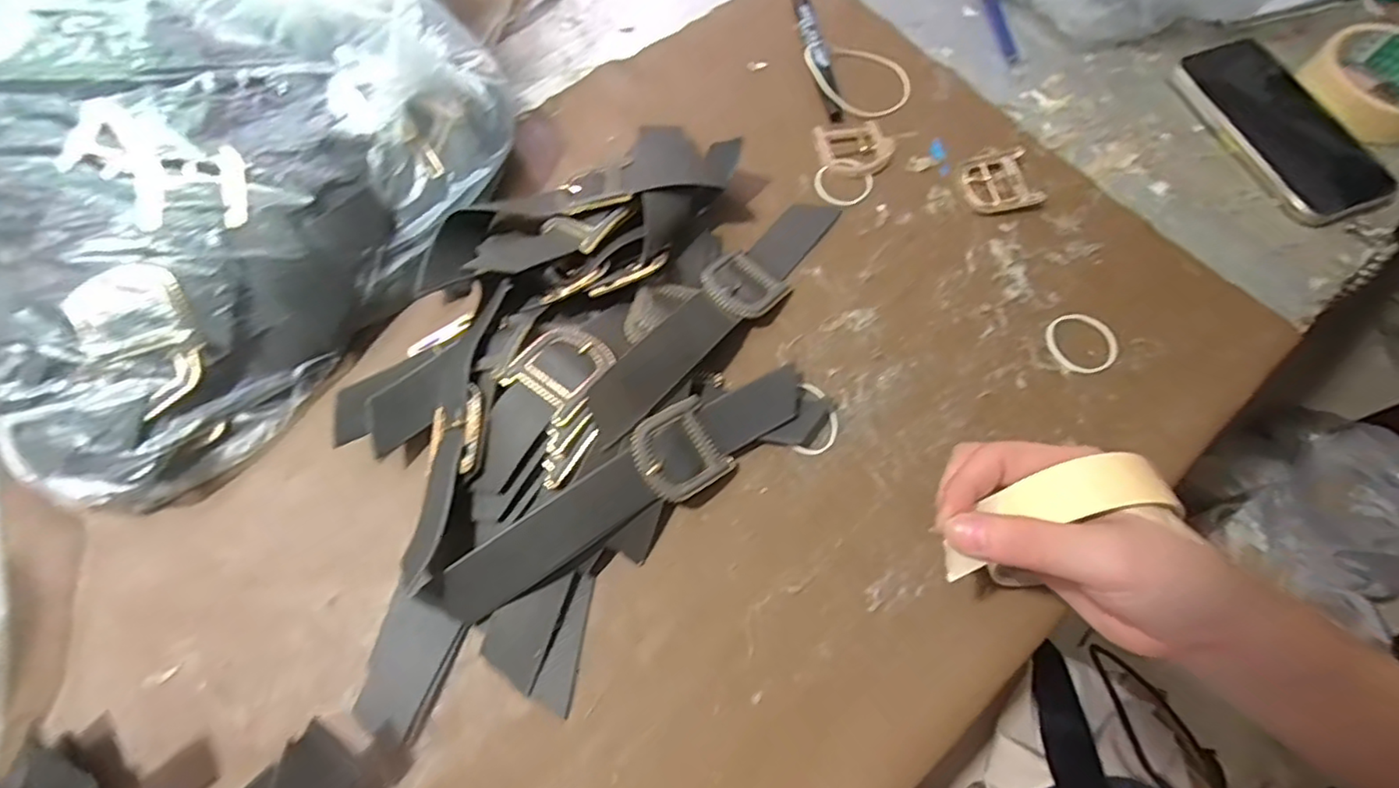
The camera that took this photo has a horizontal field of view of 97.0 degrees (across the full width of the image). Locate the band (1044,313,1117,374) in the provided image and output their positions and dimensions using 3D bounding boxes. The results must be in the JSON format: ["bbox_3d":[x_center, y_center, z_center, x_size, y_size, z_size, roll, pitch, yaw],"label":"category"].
[{"bbox_3d":[0.237,-0.032,0.382,0.041,0.004,0.040,-38,72,-14],"label":"band"}]

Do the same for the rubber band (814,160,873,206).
[{"bbox_3d":[0.101,-0.149,0.435,0.040,0.004,0.037,0,67,0],"label":"rubber band"}]

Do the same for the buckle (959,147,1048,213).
[{"bbox_3d":[0.208,-0.148,0.428,0.048,0.009,0.050,-8,67,-3],"label":"buckle"}]

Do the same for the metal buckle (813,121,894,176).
[{"bbox_3d":[0.113,-0.177,0.444,0.055,0.005,0.046,-6,67,-2],"label":"metal buckle"}]

